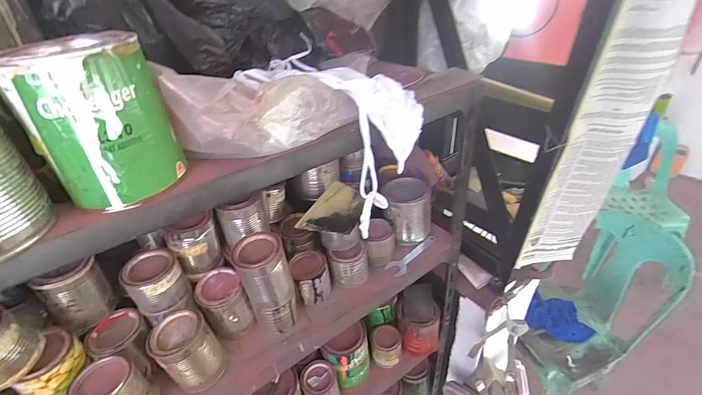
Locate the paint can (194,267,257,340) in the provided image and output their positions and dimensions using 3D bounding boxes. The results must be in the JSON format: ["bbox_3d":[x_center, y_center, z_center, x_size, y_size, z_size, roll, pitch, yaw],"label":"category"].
[{"bbox_3d":[-0.204,0.175,0.552,0.065,0.097,0.065,-4,34,2],"label":"paint can"}]

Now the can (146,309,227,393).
[{"bbox_3d":[-0.241,0.221,0.496,0.077,0.097,0.072,-4,34,2],"label":"can"}]

